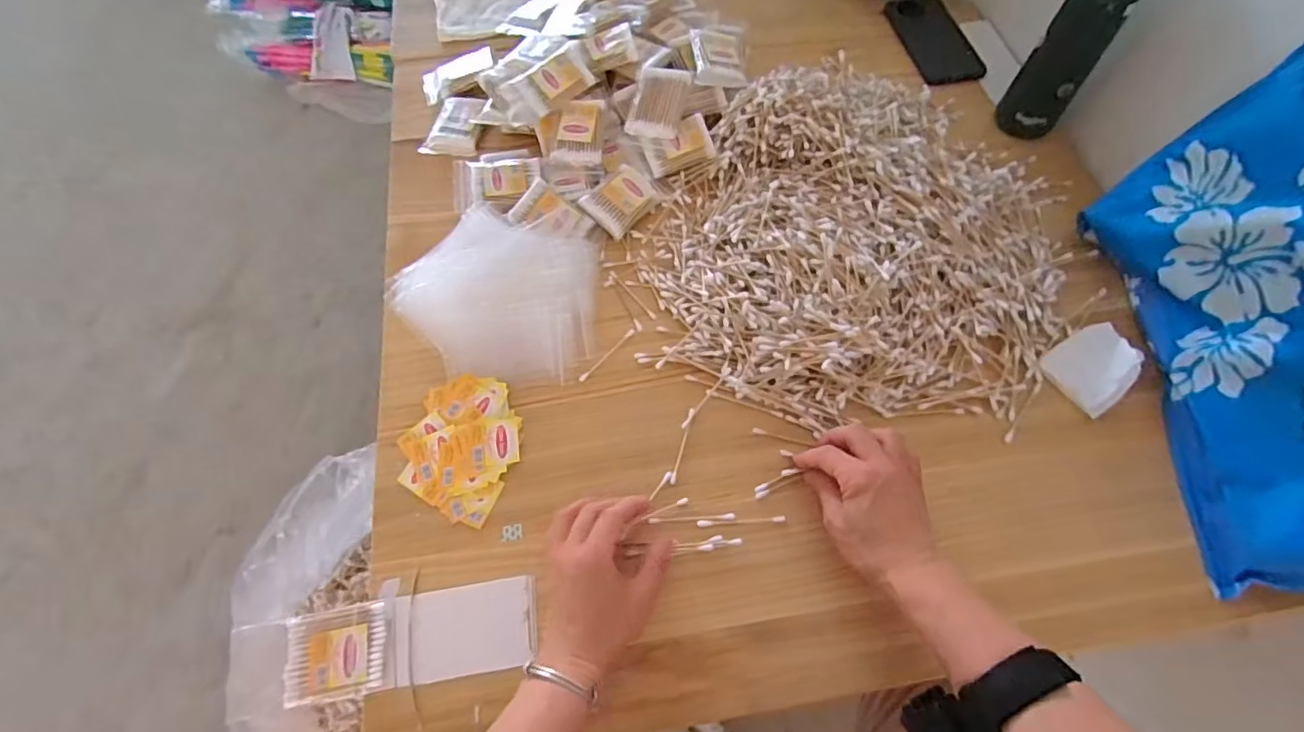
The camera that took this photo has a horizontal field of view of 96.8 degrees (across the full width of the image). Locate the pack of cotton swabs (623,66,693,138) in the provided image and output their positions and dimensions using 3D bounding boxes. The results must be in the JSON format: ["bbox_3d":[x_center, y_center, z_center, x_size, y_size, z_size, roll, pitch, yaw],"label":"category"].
[{"bbox_3d":[0.007,-0.289,0.634,0.059,0.008,0.073,18,95,18],"label":"pack of cotton swabs"}]

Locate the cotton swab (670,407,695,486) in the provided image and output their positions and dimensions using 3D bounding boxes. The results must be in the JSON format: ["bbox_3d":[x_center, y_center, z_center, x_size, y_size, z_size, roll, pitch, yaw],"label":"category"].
[{"bbox_3d":[0.027,0.070,0.512,0.006,0.004,0.072,14,63,7],"label":"cotton swab"}]

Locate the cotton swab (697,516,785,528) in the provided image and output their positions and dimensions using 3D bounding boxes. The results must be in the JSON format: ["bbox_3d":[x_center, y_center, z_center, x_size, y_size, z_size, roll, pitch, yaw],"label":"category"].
[{"bbox_3d":[0.075,0.129,0.481,0.072,0.004,0.006,-3,62,-2],"label":"cotton swab"}]

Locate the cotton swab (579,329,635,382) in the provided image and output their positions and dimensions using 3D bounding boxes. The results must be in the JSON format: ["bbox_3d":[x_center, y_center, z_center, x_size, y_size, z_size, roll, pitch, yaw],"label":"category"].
[{"bbox_3d":[-0.043,-0.012,0.555,0.007,0.004,0.073,39,69,18],"label":"cotton swab"}]

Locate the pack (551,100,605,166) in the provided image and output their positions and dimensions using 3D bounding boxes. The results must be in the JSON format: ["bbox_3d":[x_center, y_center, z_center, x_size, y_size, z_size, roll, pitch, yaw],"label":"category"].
[{"bbox_3d":[-0.080,-0.260,0.652,0.055,0.028,0.071,5,90,6],"label":"pack"}]

